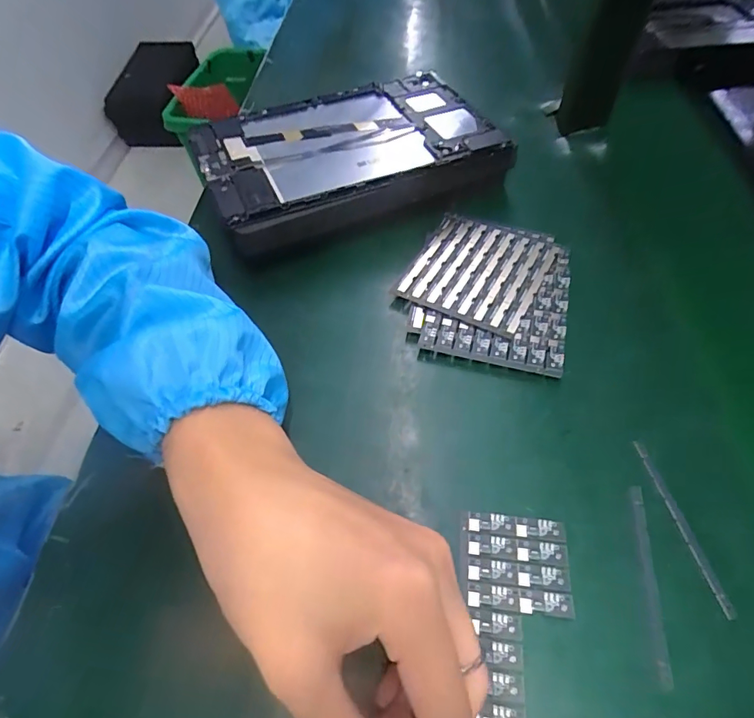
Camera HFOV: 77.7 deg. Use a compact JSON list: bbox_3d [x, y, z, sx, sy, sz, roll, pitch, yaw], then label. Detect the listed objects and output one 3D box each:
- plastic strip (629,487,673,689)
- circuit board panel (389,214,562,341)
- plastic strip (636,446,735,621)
[{"bbox_3d":[0.139,0.111,0.237,0.007,0.004,0.094,7,55,8],"label":"plastic strip"},{"bbox_3d":[0.075,-0.069,0.358,0.098,0.005,0.102,25,59,19],"label":"circuit board panel"},{"bbox_3d":[0.164,0.087,0.252,0.006,0.004,0.093,-9,55,-3],"label":"plastic strip"}]

